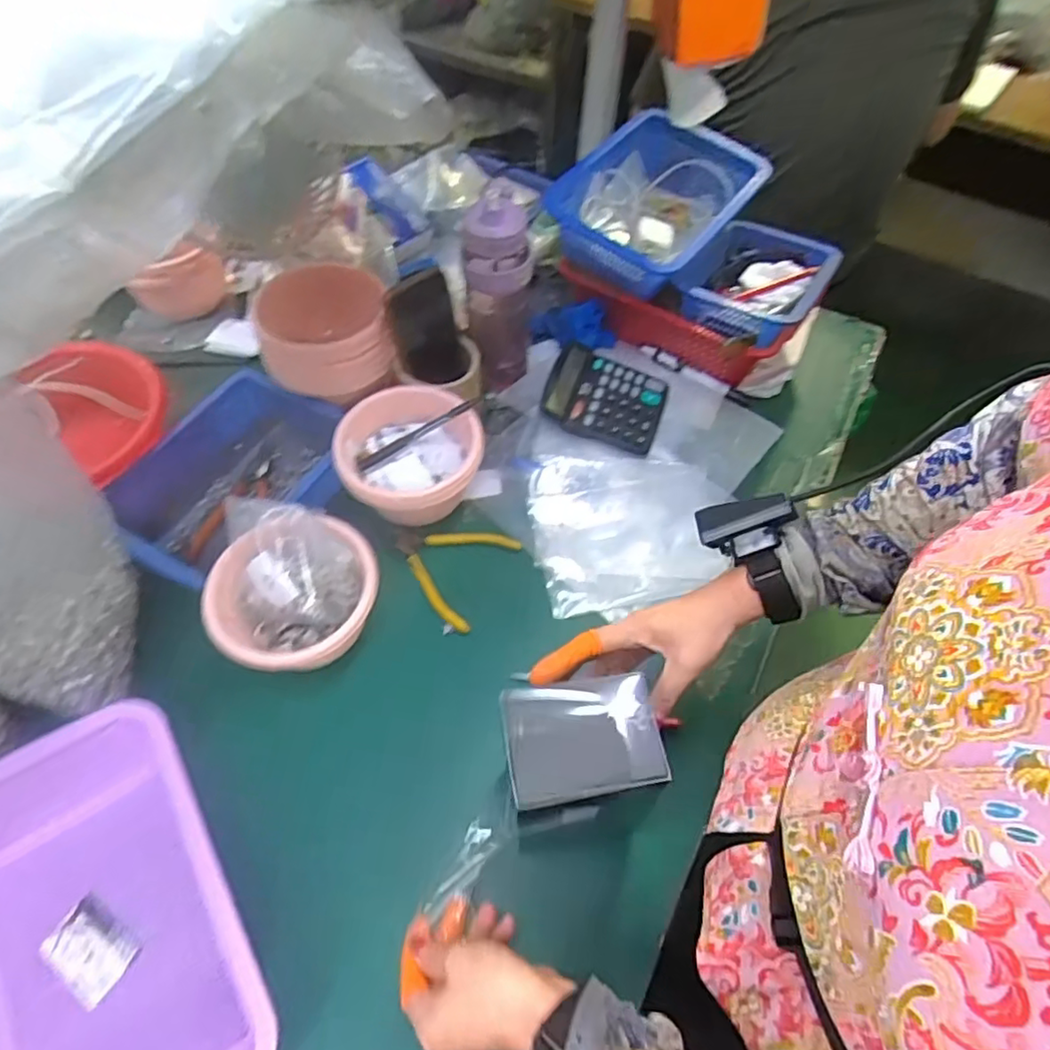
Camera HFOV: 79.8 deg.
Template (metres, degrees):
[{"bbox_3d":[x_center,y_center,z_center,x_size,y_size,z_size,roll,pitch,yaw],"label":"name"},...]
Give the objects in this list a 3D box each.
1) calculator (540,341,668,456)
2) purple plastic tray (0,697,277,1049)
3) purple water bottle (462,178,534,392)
[{"bbox_3d":[0.101,-0.165,0.795,0.147,0.033,0.128,20,59,9],"label":"calculator"},{"bbox_3d":[-0.331,0.317,0.462,0.227,0.087,0.306,-29,64,-19],"label":"purple plastic tray"},{"bbox_3d":[-0.032,-0.270,0.748,0.071,0.261,0.059,-2,58,-4],"label":"purple water bottle"}]

